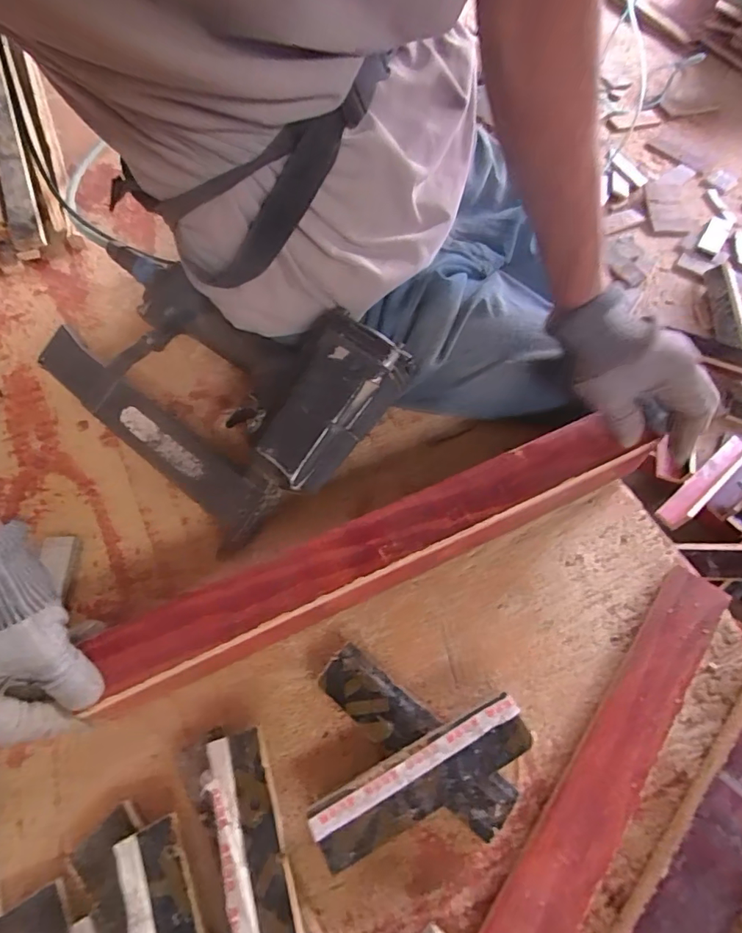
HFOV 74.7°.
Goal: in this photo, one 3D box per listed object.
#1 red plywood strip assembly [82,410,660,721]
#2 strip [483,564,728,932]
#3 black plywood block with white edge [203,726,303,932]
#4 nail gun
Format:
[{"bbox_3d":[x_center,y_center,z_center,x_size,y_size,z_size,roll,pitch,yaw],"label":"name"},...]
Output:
[{"bbox_3d":[0.012,0.057,0.393,0.445,0.018,0.055,-23,65,-11],"label":"red plywood strip assembly"},{"bbox_3d":[0.136,0.270,0.340,0.048,0.018,0.485,37,67,17],"label":"strip"},{"bbox_3d":[-0.075,0.267,0.327,0.040,0.031,0.160,-16,63,-10],"label":"black plywood block with white edge"},{"bbox_3d":[-0.144,-0.101,0.469,0.331,0.069,0.252,40,97,17],"label":"nail gun"}]

